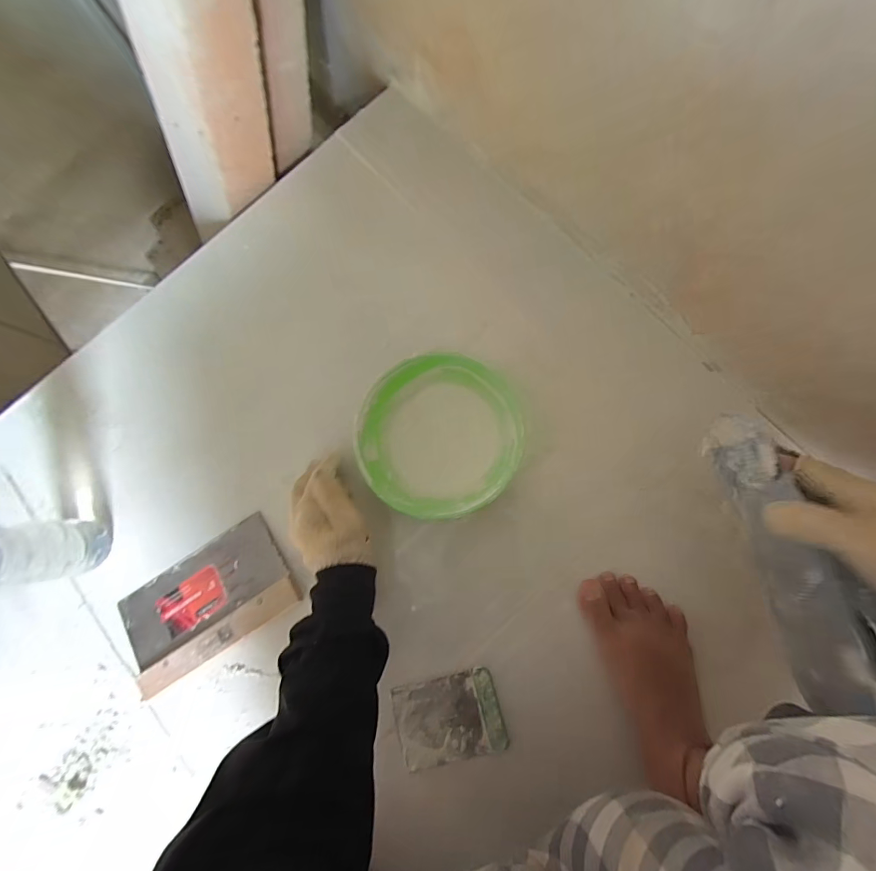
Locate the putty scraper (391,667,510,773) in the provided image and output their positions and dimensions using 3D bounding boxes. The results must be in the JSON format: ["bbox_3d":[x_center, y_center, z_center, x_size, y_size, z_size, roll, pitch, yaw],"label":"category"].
[{"bbox_3d":[0.012,0.297,0.431,0.108,0.005,0.080,-16,80,4],"label":"putty scraper"}]

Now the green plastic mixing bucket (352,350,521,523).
[{"bbox_3d":[0.000,-0.002,0.451,0.163,0.075,0.171,0,83,3],"label":"green plastic mixing bucket"}]

